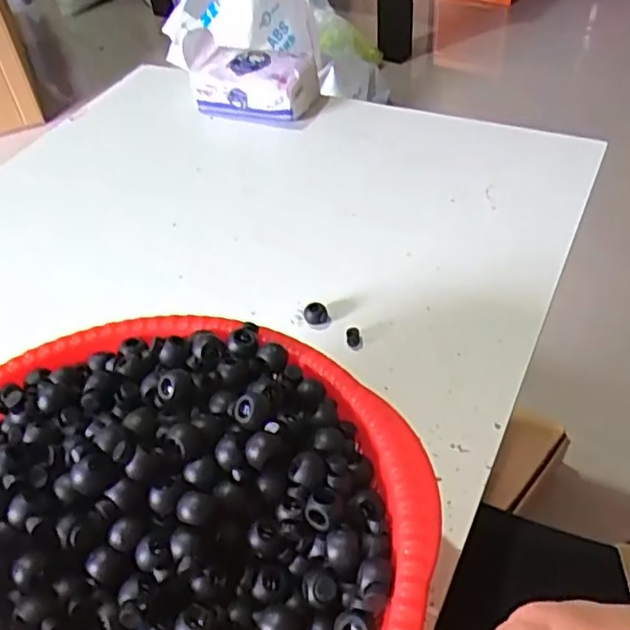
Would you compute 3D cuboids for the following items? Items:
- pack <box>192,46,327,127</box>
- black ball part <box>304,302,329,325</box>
[{"bbox_3d":[-0.058,-0.228,0.646,0.122,0.052,0.067,10,47,15],"label":"pack"},{"bbox_3d":[0.001,-0.001,0.444,0.016,0.012,0.012,-12,45,-6],"label":"black ball part"}]

